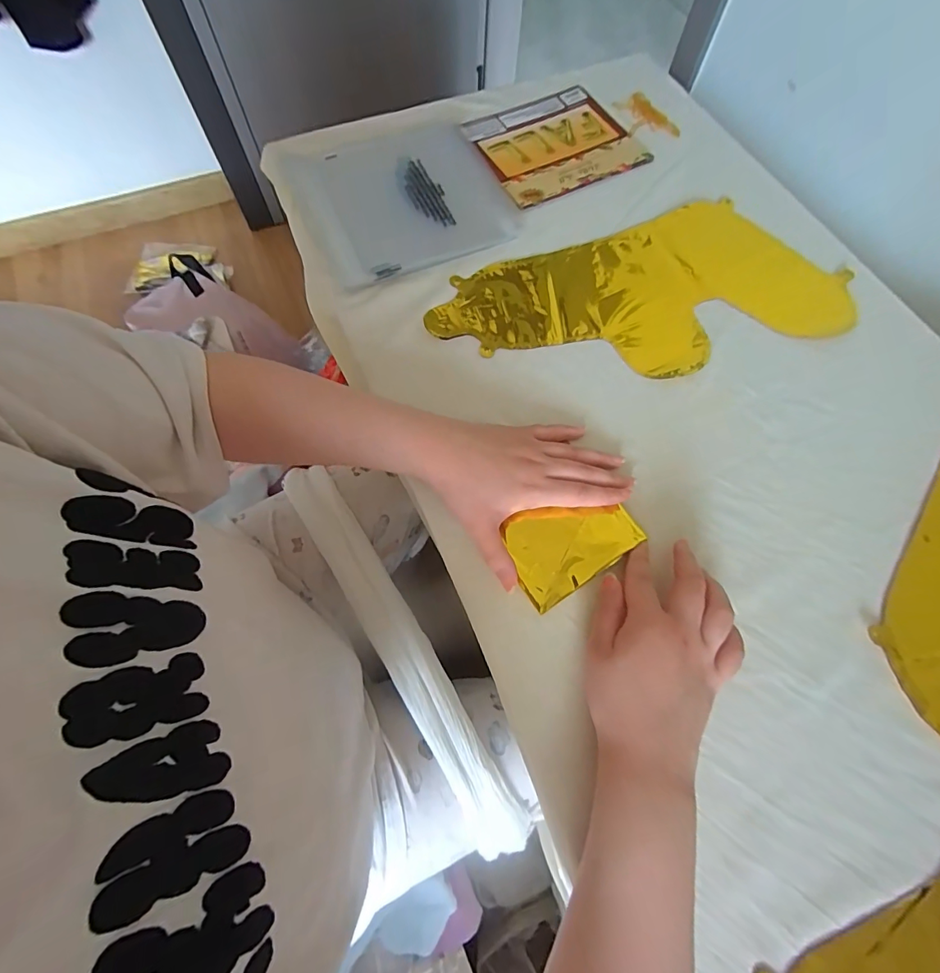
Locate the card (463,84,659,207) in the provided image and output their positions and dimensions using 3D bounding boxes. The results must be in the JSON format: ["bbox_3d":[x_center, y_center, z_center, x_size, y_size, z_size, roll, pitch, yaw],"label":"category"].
[{"bbox_3d":[0.105,-0.432,0.561,0.191,0.007,0.165,-27,71,-12],"label":"card"}]

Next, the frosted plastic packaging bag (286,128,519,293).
[{"bbox_3d":[-0.075,-0.334,0.512,0.220,0.012,0.218,-24,70,-11],"label":"frosted plastic packaging bag"}]

